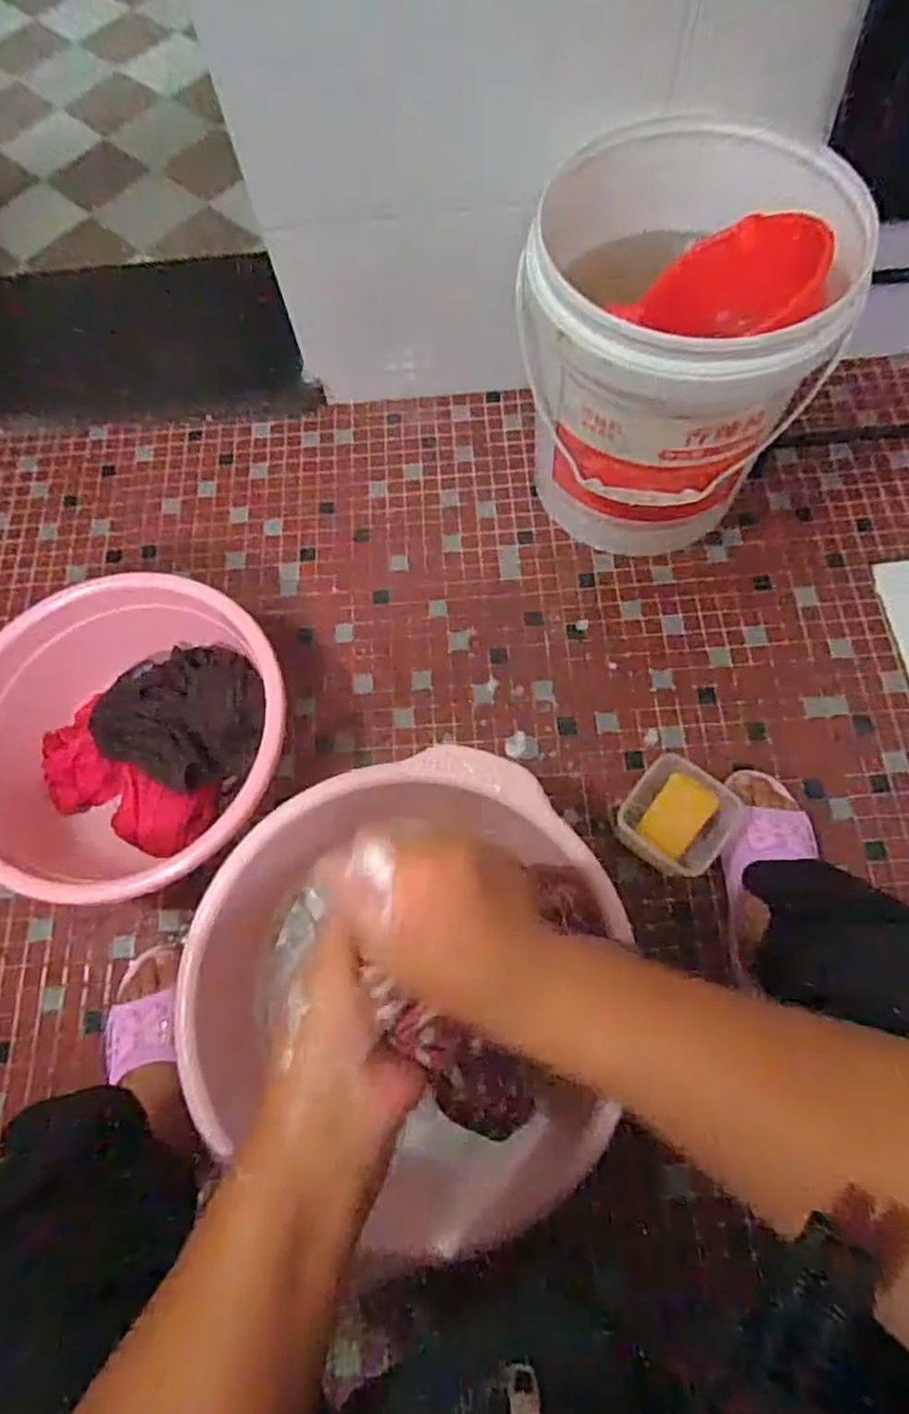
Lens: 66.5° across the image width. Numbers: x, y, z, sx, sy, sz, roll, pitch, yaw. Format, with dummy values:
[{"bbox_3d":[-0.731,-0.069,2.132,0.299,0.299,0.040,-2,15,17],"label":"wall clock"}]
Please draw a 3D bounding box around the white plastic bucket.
[{"bbox_3d":[0.238,-0.386,0.798,0.282,0.365,0.294,-1,69,3],"label":"white plastic bucket"}]

